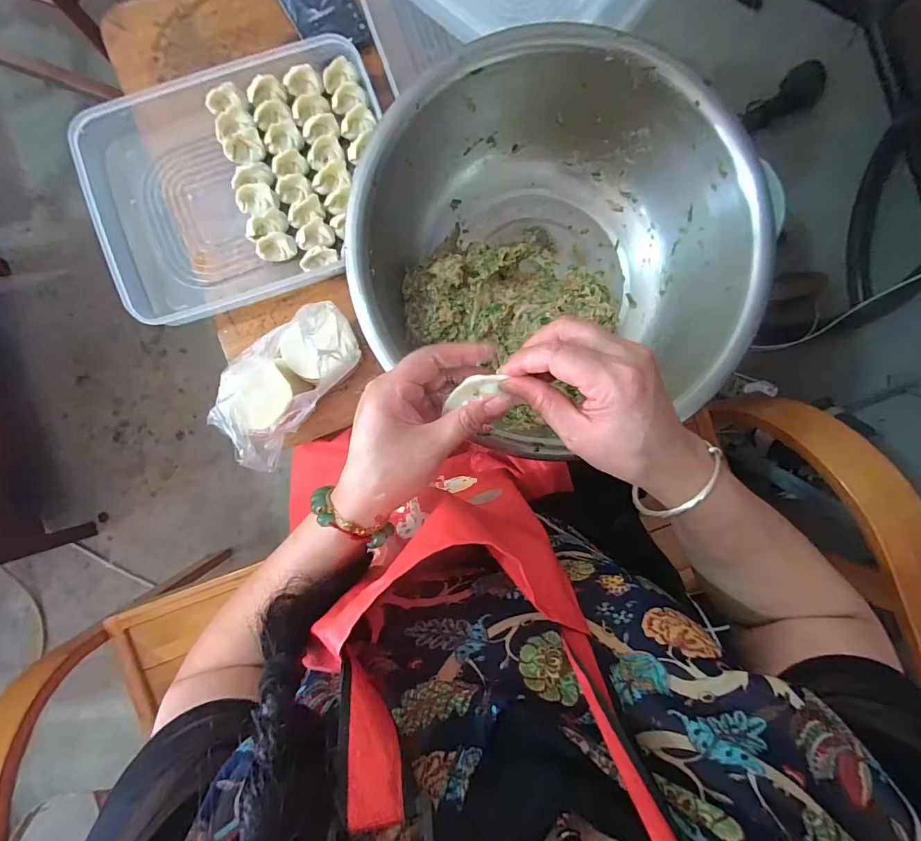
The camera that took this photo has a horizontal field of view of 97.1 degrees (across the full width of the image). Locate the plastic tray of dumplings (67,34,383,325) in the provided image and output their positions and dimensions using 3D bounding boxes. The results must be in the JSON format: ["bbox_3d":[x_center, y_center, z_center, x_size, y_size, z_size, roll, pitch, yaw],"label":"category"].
[{"bbox_3d":[-0.256,-0.275,0.480,0.333,0.040,0.264,-14,89,-3],"label":"plastic tray of dumplings"}]

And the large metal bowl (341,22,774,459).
[{"bbox_3d":[0.089,-0.164,0.432,0.362,0.136,0.357,0,89,-2],"label":"large metal bowl"}]

